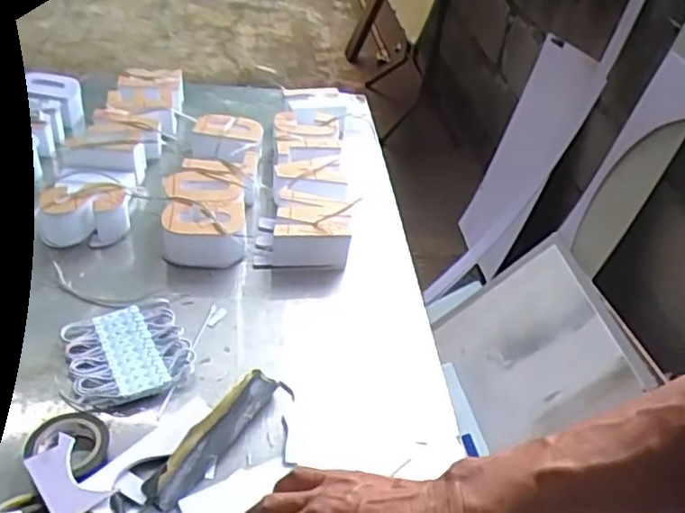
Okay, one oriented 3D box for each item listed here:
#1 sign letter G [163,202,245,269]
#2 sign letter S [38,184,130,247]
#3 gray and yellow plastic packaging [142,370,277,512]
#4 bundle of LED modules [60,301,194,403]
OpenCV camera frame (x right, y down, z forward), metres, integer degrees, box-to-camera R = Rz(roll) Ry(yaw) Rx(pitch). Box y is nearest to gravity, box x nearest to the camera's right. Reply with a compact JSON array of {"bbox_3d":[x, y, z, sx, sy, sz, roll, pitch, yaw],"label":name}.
[{"bbox_3d":[-0.147,-0.024,0.699,0.085,0.046,0.058,0,40,-9],"label":"sign letter G"},{"bbox_3d":[-0.275,-0.042,0.701,0.089,0.046,0.046,-8,42,-17],"label":"sign letter S"},{"bbox_3d":[-0.102,0.141,0.523,0.030,0.024,0.135,26,43,21],"label":"gray and yellow plastic packaging"},{"bbox_3d":[-0.192,0.086,0.588,0.099,0.013,0.101,-12,43,-22],"label":"bundle of LED modules"}]

